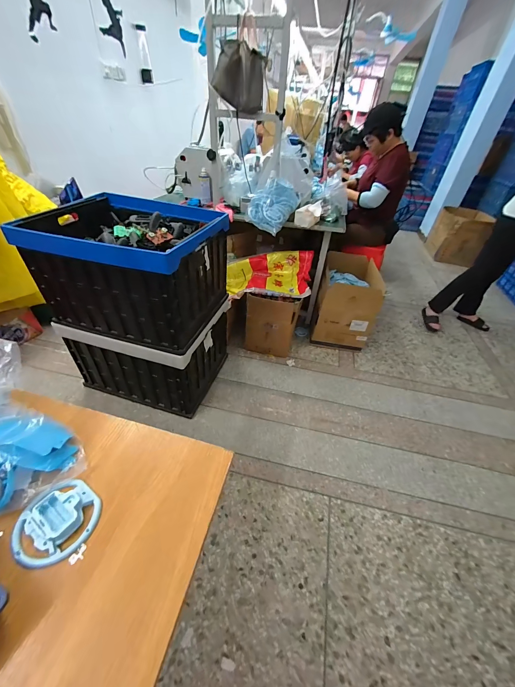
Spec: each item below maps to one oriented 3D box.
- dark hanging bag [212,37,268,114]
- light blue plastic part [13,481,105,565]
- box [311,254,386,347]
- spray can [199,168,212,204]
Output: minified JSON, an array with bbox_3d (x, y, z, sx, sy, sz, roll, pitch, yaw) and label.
[{"bbox_3d":[-0.076,-1.107,1.110,0.214,0.191,0.063,0,41,-8],"label":"dark hanging bag"},{"bbox_3d":[-0.276,0.245,0.365,0.093,0.017,0.097,4,40,-3],"label":"light blue plastic part"},{"bbox_3d":[0.612,-0.286,1.804,0.370,0.401,0.443,15,41,10],"label":"box"},{"bbox_3d":[-0.310,-0.930,1.579,0.068,0.170,0.070,-5,41,-13],"label":"spray can"}]

